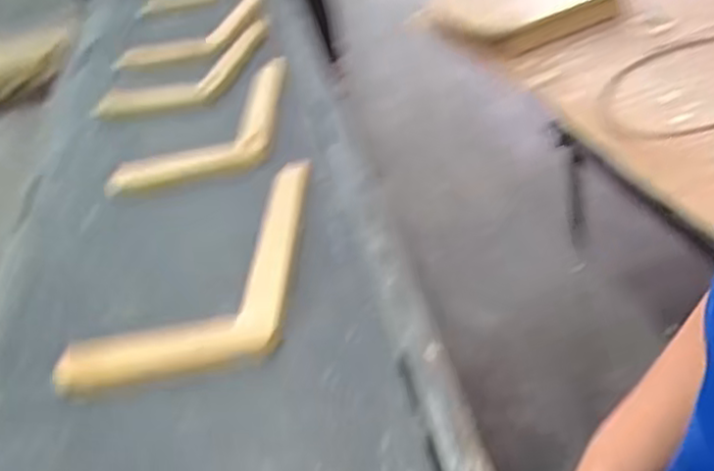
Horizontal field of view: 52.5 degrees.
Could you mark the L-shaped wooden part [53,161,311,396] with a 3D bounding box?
[{"bbox_3d":[-0.165,0.066,1.034,0.251,0.055,0.526,20,51,40],"label":"L-shaped wooden part"}]

